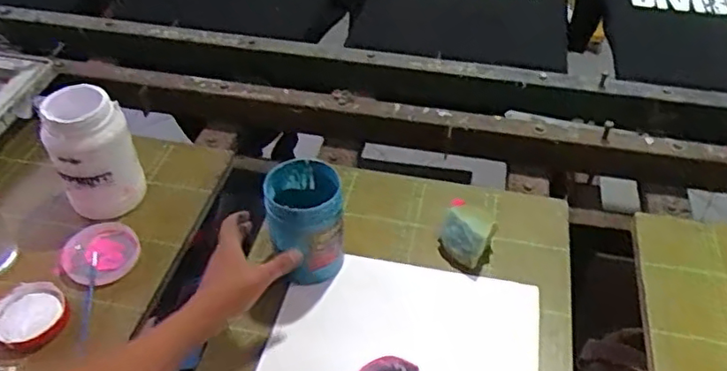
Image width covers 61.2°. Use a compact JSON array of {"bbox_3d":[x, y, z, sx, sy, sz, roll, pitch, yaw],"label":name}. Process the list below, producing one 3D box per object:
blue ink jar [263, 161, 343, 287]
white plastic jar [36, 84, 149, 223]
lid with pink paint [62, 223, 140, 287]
[{"bbox_3d":[-0.070,0.043,0.729,0.084,0.121,0.092,-11,45,-10],"label":"blue ink jar"},{"bbox_3d":[-0.353,-0.041,0.802,0.104,0.153,0.083,-22,48,-19],"label":"white plastic jar"},{"bbox_3d":[-0.332,0.085,0.782,0.084,0.020,0.091,-1,45,1],"label":"lid with pink paint"}]

